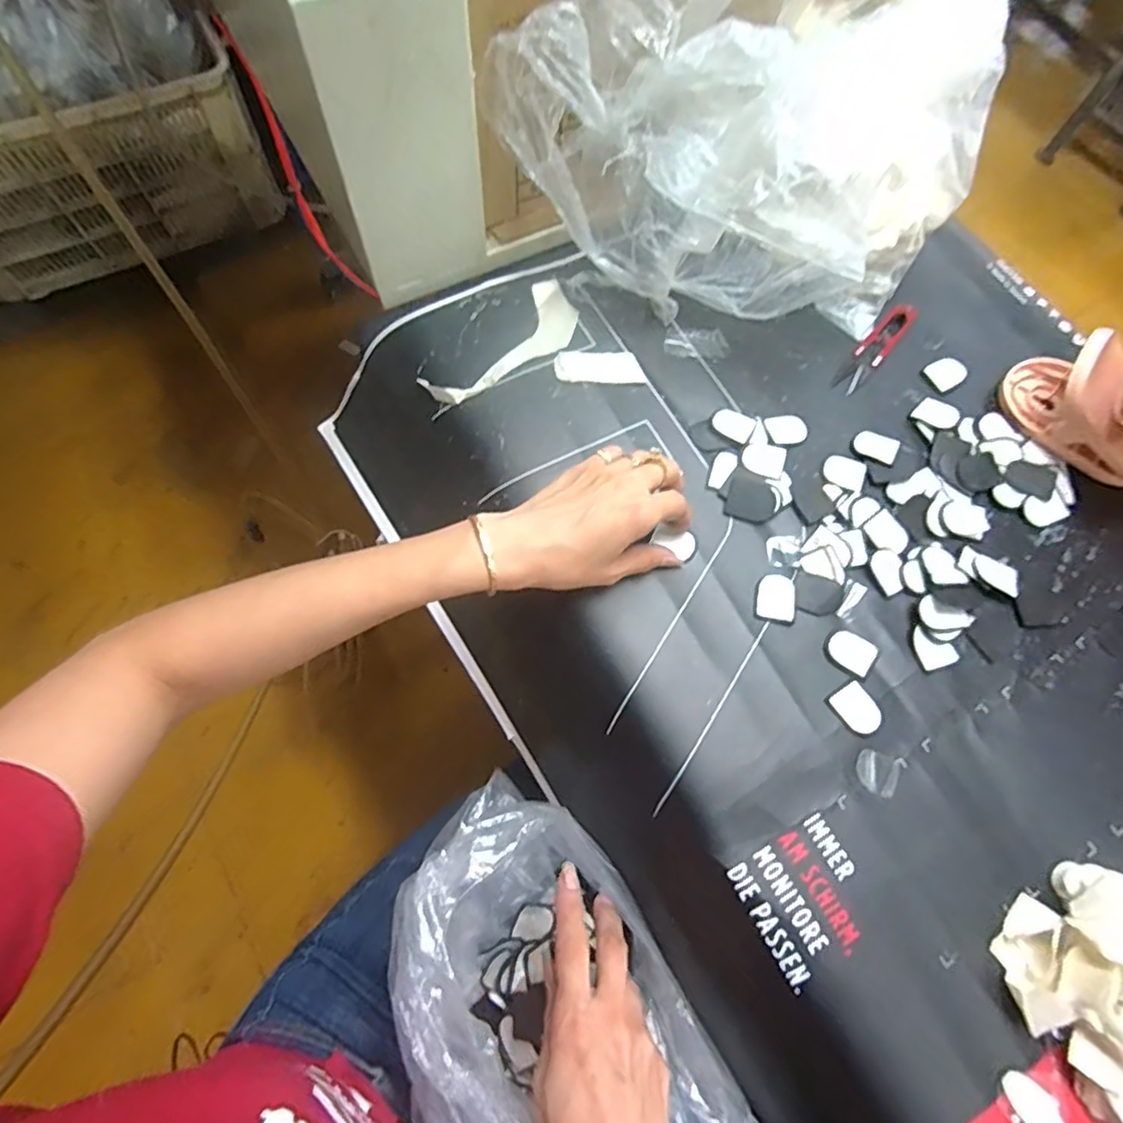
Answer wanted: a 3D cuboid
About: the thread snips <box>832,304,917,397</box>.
[{"bbox_3d":[0.256,-0.174,0.497,0.022,0.012,0.099,39,73,11],"label":"thread snips"}]

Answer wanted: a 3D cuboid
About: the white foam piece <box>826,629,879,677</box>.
[{"bbox_3d":[0.196,0.060,0.410,0.030,0.004,0.025,34,72,9],"label":"white foam piece"}]

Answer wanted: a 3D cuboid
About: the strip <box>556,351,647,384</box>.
[{"bbox_3d":[0.030,-0.155,0.483,0.070,0.004,0.029,-1,70,-3],"label":"strip"}]

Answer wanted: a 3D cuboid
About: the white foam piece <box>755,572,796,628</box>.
[{"bbox_3d":[0.148,0.026,0.422,0.028,0.004,0.035,13,70,2],"label":"white foam piece"}]

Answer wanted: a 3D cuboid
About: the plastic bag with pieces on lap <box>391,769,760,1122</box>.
[{"bbox_3d":[0.000,0.291,0.372,0.162,0.110,0.277,-36,75,-14],"label":"plastic bag with pieces on lap"}]

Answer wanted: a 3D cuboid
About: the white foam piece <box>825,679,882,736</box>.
[{"bbox_3d":[0.193,0.096,0.395,0.027,0.004,0.032,-31,74,-13],"label":"white foam piece"}]

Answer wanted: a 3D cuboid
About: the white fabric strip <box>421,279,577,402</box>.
[{"bbox_3d":[-0.040,-0.168,0.480,0.056,0.007,0.142,41,73,12],"label":"white fabric strip"}]

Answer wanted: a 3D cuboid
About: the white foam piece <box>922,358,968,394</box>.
[{"bbox_3d":[0.315,-0.153,0.496,0.034,0.004,0.026,-27,73,-12],"label":"white foam piece"}]

